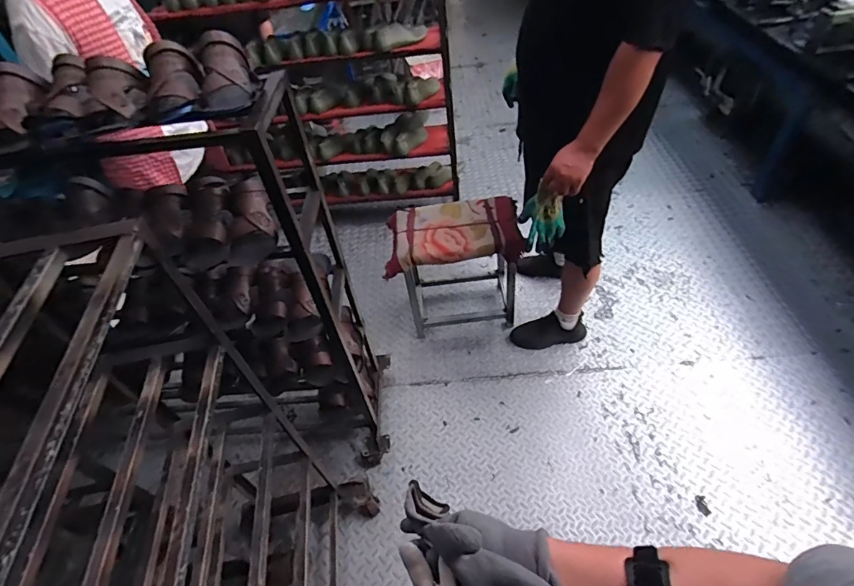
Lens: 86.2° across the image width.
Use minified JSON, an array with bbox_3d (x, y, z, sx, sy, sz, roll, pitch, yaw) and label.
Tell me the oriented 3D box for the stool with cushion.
[{"bbox_3d":[0.109,-0.081,1.790,0.472,0.492,0.313,-4,48,4],"label":"stool with cushion"}]

